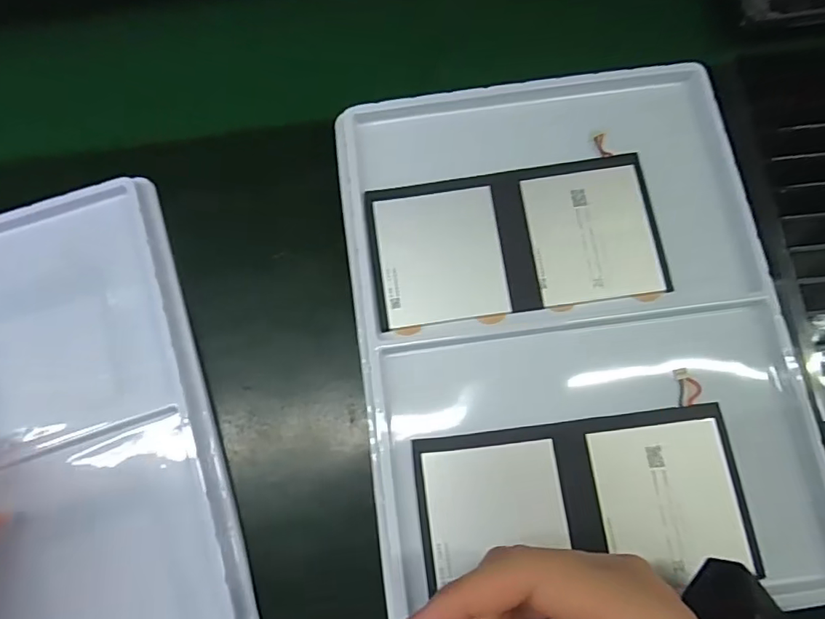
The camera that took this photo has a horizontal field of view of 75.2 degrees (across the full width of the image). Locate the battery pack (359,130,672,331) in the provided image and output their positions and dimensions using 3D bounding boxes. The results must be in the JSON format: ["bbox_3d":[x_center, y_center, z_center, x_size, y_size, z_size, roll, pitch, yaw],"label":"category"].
[{"bbox_3d":[0.062,-0.042,0.330,0.170,0.010,0.092,-9,77,2],"label":"battery pack"}]

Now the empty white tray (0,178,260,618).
[{"bbox_3d":[-0.243,0.093,0.323,0.235,0.019,0.314,-18,74,-4],"label":"empty white tray"}]

